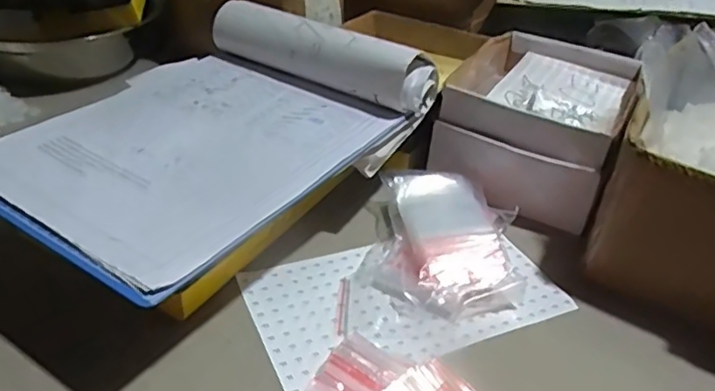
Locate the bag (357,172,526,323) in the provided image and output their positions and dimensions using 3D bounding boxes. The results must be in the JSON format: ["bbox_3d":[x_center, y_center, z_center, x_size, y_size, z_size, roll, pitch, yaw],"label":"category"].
[{"bbox_3d":[0.073,0.035,0.500,0.128,0.034,0.155,6,33,1],"label":"bag"}]

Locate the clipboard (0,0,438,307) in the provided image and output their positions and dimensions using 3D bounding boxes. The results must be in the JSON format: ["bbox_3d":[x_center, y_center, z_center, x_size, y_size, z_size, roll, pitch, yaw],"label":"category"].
[{"bbox_3d":[-0.116,-0.069,0.468,0.235,0.061,0.314,24,38,27],"label":"clipboard"}]

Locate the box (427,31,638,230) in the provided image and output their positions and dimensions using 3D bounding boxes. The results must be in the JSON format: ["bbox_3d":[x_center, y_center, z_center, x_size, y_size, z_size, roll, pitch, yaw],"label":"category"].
[{"bbox_3d":[0.184,-0.084,0.627,0.150,0.085,0.269,17,35,18],"label":"box"}]

